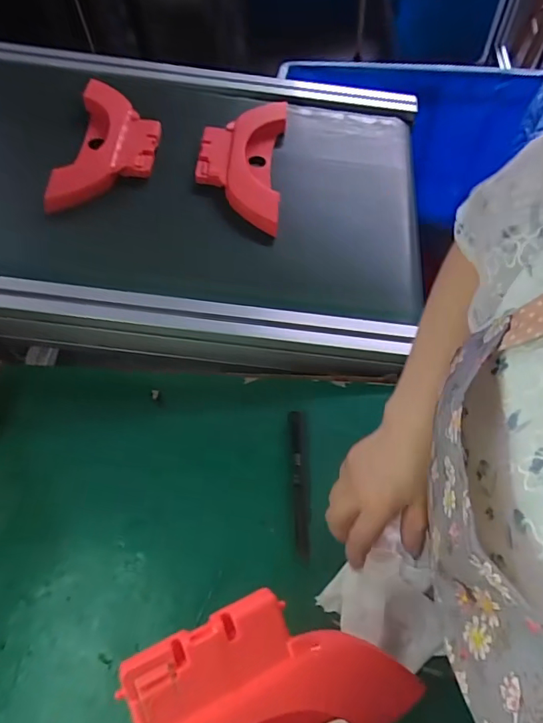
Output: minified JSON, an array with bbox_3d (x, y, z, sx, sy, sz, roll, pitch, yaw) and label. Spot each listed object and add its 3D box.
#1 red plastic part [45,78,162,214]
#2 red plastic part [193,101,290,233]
[{"bbox_3d":[-0.214,-0.291,0.649,0.119,0.033,0.243,-1,61,3],"label":"red plastic part"},{"bbox_3d":[-0.041,-0.280,0.655,0.111,0.026,0.251,1,61,4],"label":"red plastic part"}]

